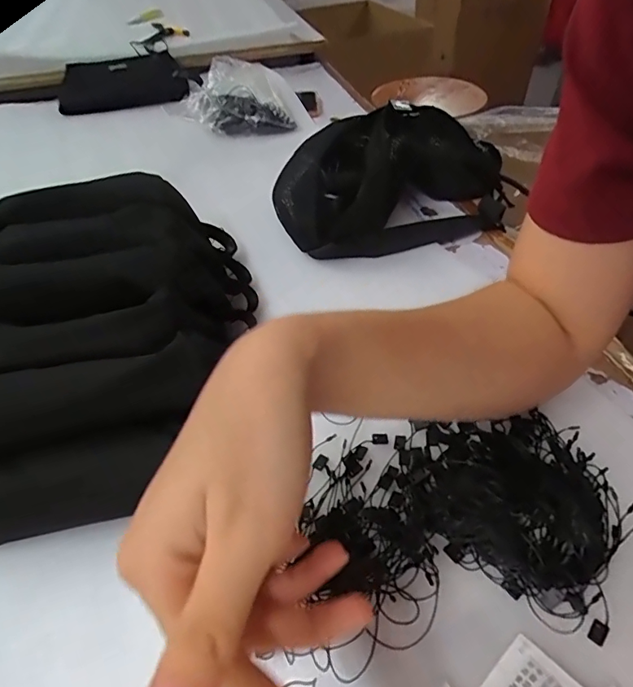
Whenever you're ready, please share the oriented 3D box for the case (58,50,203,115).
[{"bbox_3d":[-0.267,-0.373,0.681,0.193,0.049,0.076,-16,48,-11],"label":"case"}]

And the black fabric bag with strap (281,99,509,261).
[{"bbox_3d":[0.083,-0.173,0.477,0.240,0.101,0.134,-15,48,-11],"label":"black fabric bag with strap"}]

